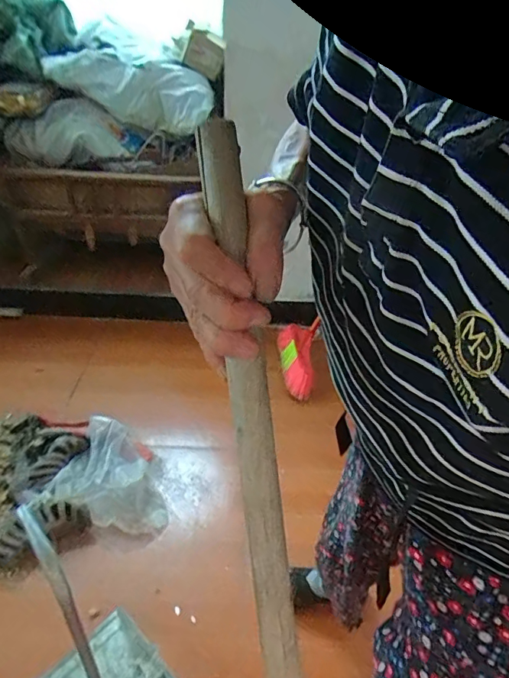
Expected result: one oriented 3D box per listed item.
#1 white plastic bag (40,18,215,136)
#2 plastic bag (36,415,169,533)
[{"bbox_3d":[-0.411,-0.890,1.621,0.516,0.274,0.245,-1,34,-4],"label":"white plastic bag"},{"bbox_3d":[-0.358,0.364,1.239,0.302,0.114,0.248,15,36,15],"label":"plastic bag"}]

